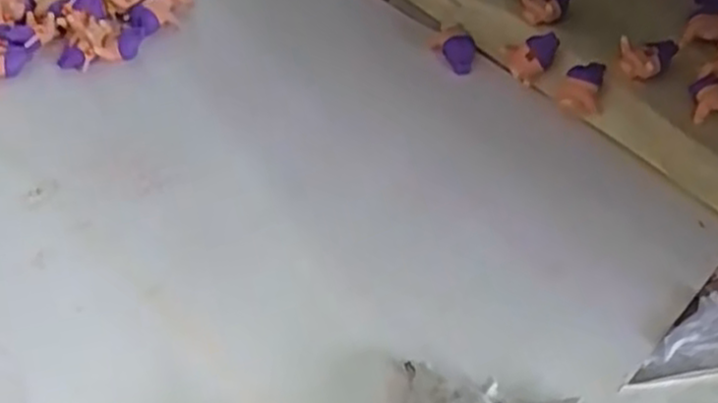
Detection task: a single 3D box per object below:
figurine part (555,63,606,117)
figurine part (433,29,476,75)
[{"bbox_3d":[0.122,-0.062,0.415,0.024,0.017,0.028,15,53,13],"label":"figurine part"},{"bbox_3d":[0.057,-0.085,0.440,0.017,0.013,0.019,7,52,7],"label":"figurine part"}]

